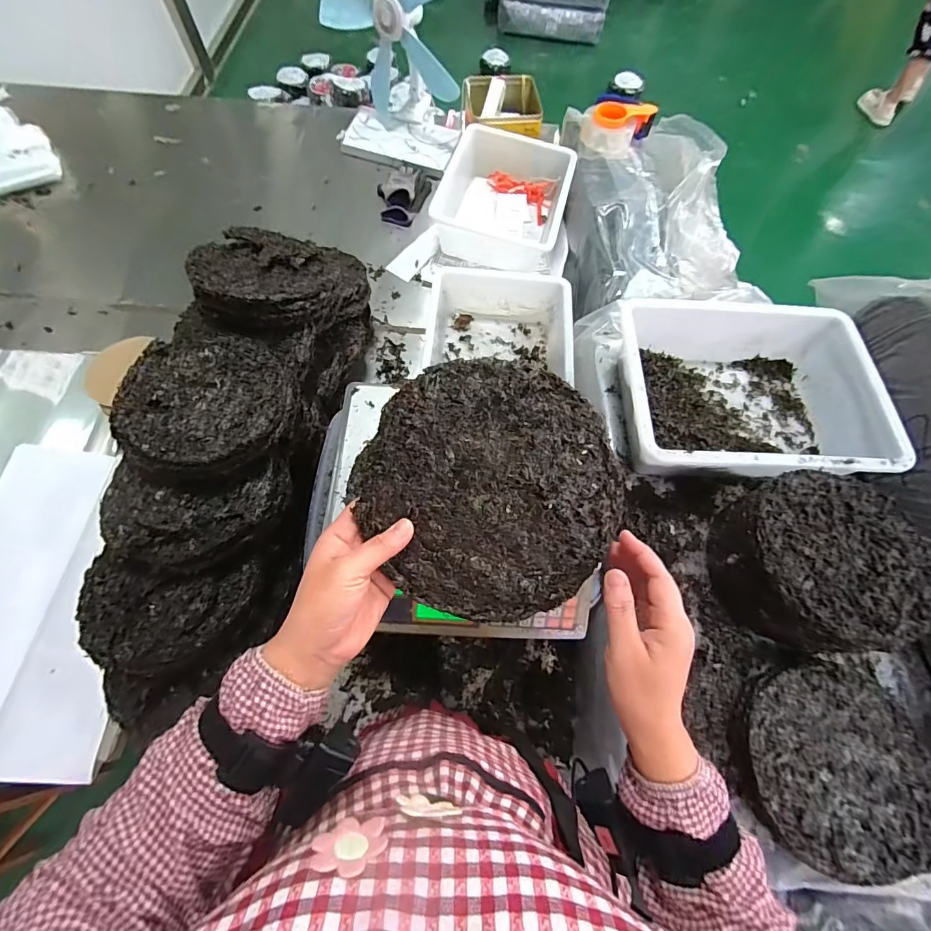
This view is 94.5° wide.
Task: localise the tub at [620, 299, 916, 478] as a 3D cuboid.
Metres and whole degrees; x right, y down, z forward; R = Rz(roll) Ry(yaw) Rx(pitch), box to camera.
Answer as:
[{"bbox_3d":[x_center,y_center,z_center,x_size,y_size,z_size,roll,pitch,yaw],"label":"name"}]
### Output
[{"bbox_3d":[0.410,-0.113,0.661,0.355,0.110,0.303,-1,67,-3],"label":"tub"}]

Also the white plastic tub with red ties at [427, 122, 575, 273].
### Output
[{"bbox_3d":[0.099,-0.658,1.045,0.289,0.106,0.360,15,67,4],"label":"white plastic tub with red ties"}]

